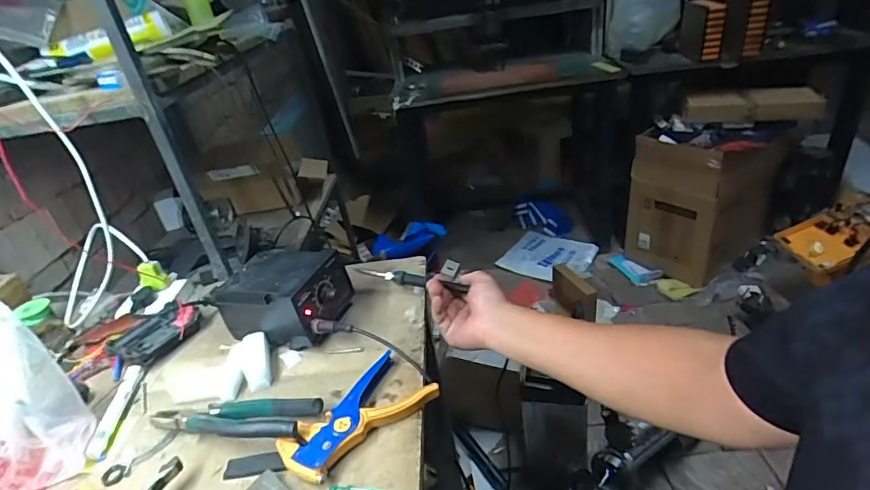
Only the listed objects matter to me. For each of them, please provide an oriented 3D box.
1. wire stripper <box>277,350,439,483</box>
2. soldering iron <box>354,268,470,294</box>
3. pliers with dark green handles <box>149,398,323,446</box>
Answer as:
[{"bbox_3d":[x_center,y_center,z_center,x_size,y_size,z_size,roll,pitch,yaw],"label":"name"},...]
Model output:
[{"bbox_3d":[-0.083,0.184,0.529,0.087,0.021,0.162,23,43,40],"label":"wire stripper"},{"bbox_3d":[-0.038,0.047,0.710,0.158,0.018,0.013,8,35,14],"label":"soldering iron"},{"bbox_3d":[-0.224,0.183,0.545,0.196,0.037,0.063,2,33,15],"label":"pliers with dark green handles"}]

